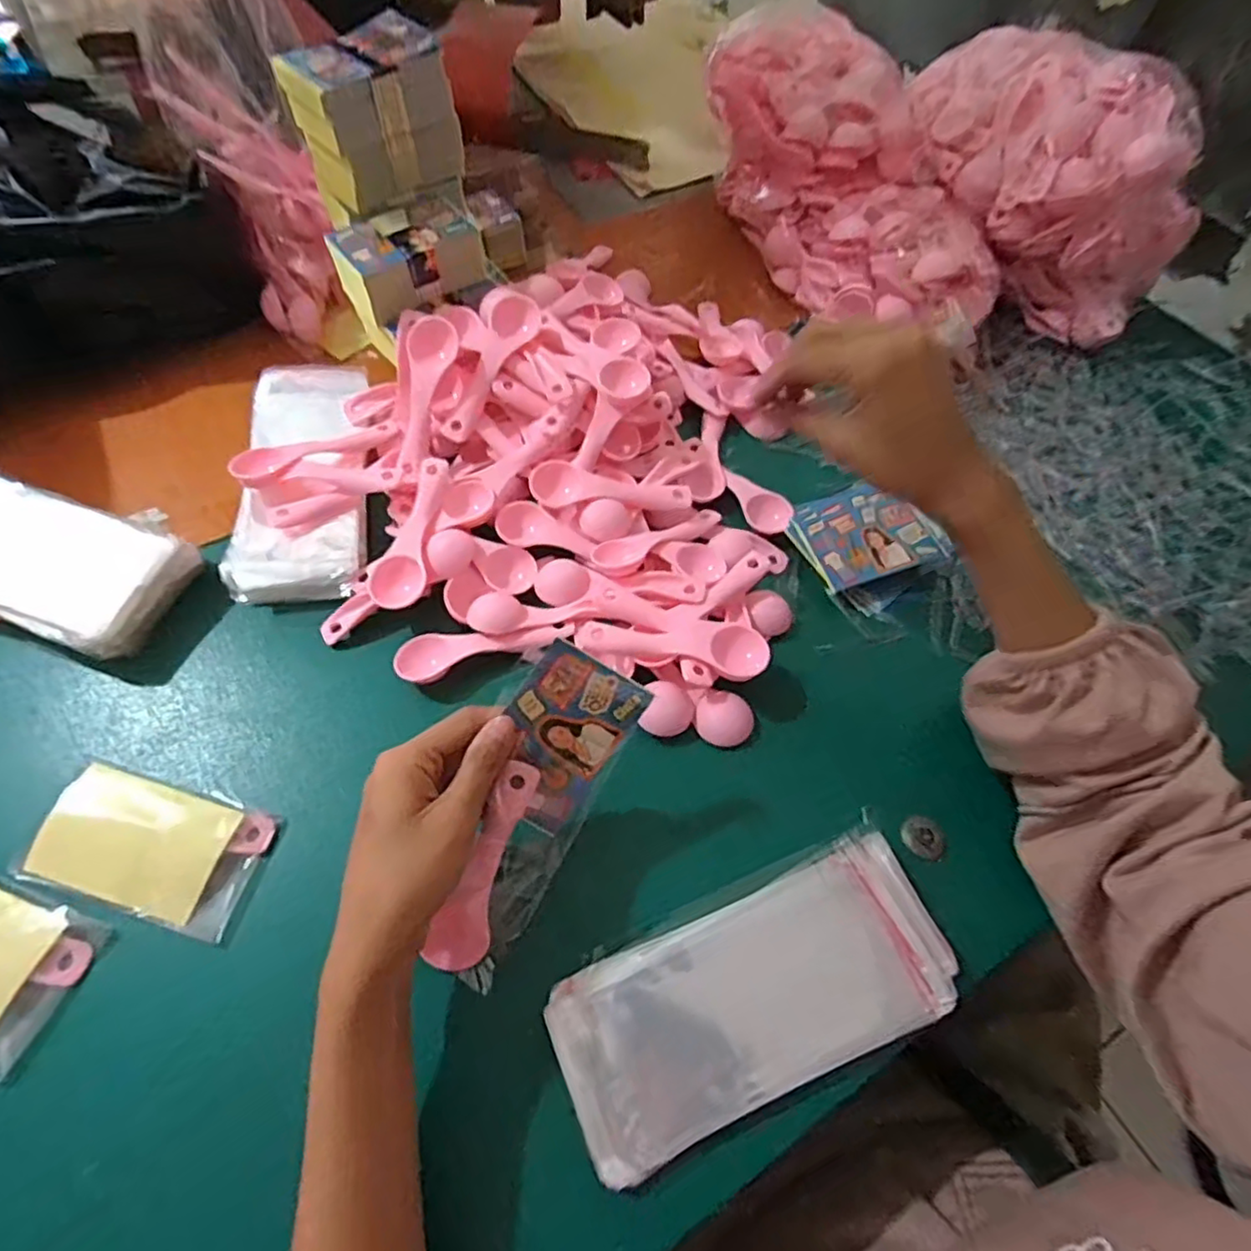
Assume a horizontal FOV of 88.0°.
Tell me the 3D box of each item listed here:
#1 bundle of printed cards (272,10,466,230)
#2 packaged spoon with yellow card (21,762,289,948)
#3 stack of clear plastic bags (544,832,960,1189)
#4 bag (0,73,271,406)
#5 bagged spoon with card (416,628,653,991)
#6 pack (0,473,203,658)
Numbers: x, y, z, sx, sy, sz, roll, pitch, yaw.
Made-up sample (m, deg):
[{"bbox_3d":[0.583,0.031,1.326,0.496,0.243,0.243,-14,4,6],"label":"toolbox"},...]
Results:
[{"bbox_3d":[-0.179,-0.359,0.460,0.104,0.080,0.064,-36,69,-21],"label":"bundle of printed cards"},{"bbox_3d":[-0.257,0.119,0.352,0.112,0.016,0.065,16,61,5],"label":"packaged spoon with yellow card"},{"bbox_3d":[0.065,0.183,0.322,0.194,0.020,0.085,-20,64,-14],"label":"stack of clear plastic bags"},{"bbox_3d":[-0.444,-0.323,0.515,0.212,0.128,0.235,-33,68,-20],"label":"bag"},{"bbox_3d":[-0.053,0.095,0.321,0.066,0.011,0.173,26,96,-20],"label":"bagged spoon with card"},{"bbox_3d":[-0.379,-0.045,0.421,0.188,0.045,0.098,18,61,5],"label":"pack"}]

